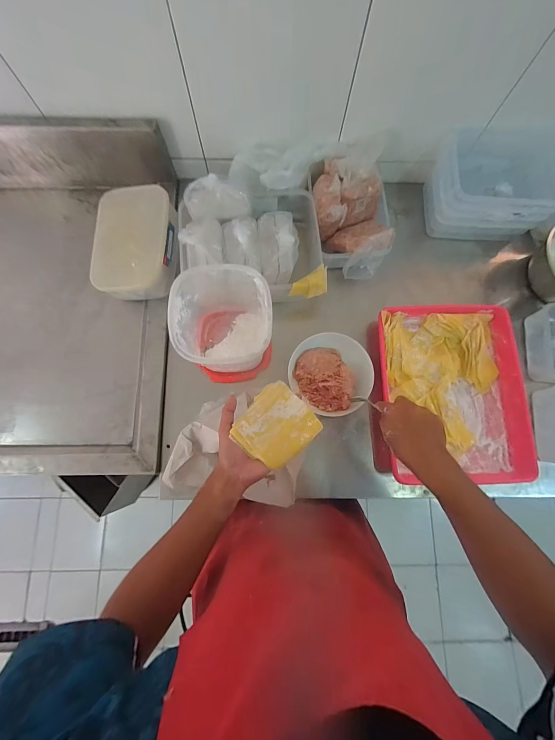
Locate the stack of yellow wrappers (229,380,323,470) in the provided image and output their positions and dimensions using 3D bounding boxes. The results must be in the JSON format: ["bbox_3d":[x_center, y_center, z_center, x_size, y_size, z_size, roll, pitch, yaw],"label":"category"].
[{"bbox_3d":[-0.003,0.092,0.498,0.114,0.020,0.125,41,65,13],"label":"stack of yellow wrappers"}]

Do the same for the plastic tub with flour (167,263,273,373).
[{"bbox_3d":[-0.097,-0.092,0.577,0.161,0.187,0.172,0,78,-1],"label":"plastic tub with flour"}]

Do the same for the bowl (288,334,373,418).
[{"bbox_3d":[0.110,0.008,0.631,0.156,0.054,0.169,0,78,-1],"label":"bowl"}]

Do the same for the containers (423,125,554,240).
[{"bbox_3d":[0.479,-0.405,0.679,0.260,0.140,0.180,3,78,-1],"label":"containers"}]

